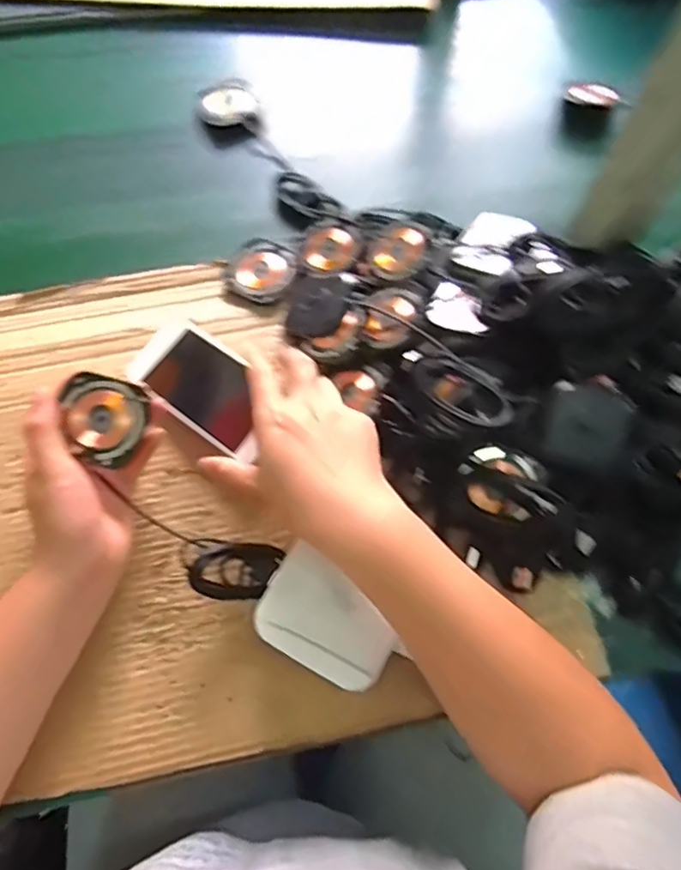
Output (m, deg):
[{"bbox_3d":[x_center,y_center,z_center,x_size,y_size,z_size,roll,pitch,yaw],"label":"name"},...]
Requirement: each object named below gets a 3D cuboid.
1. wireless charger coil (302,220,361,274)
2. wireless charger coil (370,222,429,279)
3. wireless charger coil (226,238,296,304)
[{"bbox_3d":[-0.011,-0.166,0.528,0.049,0.009,0.063,32,63,17],"label":"wireless charger coil"},{"bbox_3d":[0.049,-0.154,0.499,0.044,0.006,0.049,40,88,14],"label":"wireless charger coil"},{"bbox_3d":[-0.067,-0.143,0.518,0.059,0.008,0.061,0,66,-1],"label":"wireless charger coil"}]

